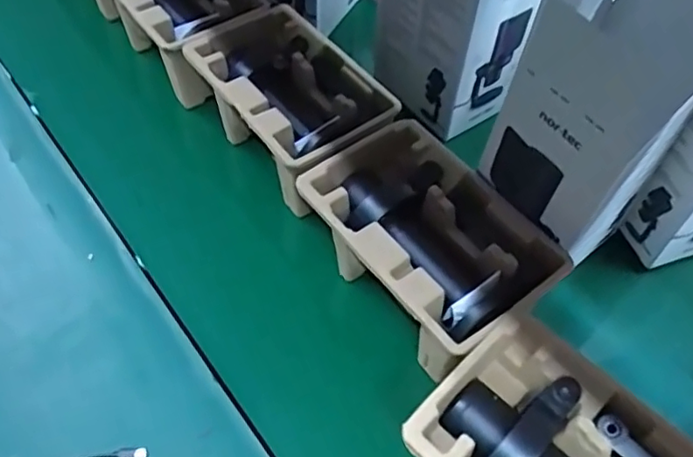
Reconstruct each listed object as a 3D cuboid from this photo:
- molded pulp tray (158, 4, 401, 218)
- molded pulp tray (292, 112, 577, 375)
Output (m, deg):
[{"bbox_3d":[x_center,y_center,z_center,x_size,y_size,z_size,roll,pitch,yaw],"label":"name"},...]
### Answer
[{"bbox_3d":[-0.074,-0.145,0.686,0.147,0.100,0.261,-33,63,-24],"label":"molded pulp tray"},{"bbox_3d":[0.066,0.011,0.553,0.156,0.063,0.227,-30,62,-22],"label":"molded pulp tray"}]

